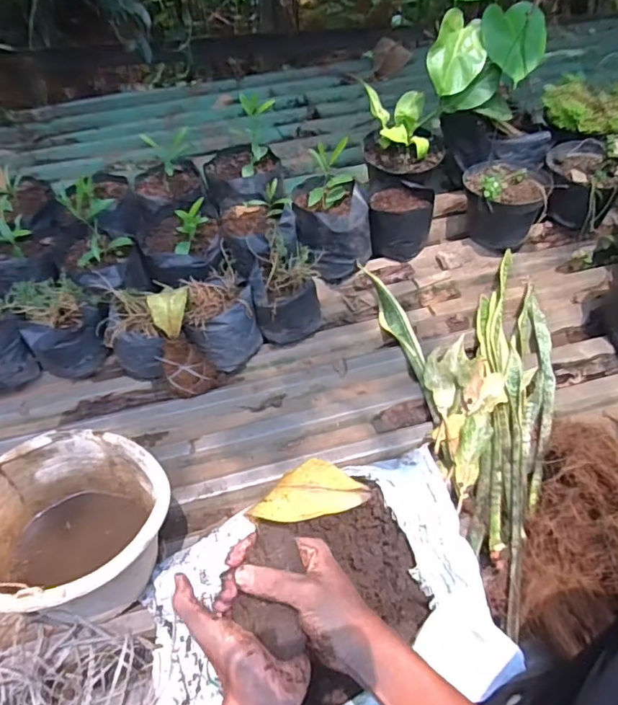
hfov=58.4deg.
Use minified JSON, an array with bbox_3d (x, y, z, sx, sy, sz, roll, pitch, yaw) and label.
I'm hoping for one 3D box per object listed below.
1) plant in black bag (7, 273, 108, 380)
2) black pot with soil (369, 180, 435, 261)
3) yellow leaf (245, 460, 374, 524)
[{"bbox_3d":[-0.434,-0.040,0.981,0.136,0.135,0.126,-16,54,-13],"label":"plant in black bag"},{"bbox_3d":[0.187,-0.272,1.135,0.121,0.131,0.113,0,53,0],"label":"black pot with soil"},{"bbox_3d":[-0.002,0.109,0.434,0.090,0.022,0.044,-9,51,-5],"label":"yellow leaf"}]

